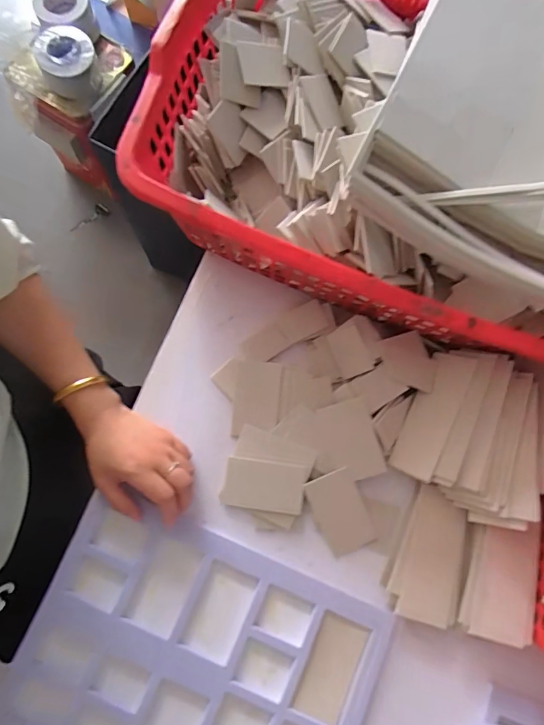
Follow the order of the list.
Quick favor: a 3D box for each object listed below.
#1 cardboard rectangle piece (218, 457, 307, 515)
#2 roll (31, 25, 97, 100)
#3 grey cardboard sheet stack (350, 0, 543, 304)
[{"bbox_3d":[-0.010,0.139,0.486,0.090,0.004,0.052,7,85,5],"label":"cardboard rectangle piece"},{"bbox_3d":[-0.488,-0.718,1.035,0.128,0.088,0.128,0,78,-1],"label":"roll"},{"bbox_3d":[0.239,-0.200,0.380,0.279,0.053,0.281,24,78,4],"label":"grey cardboard sheet stack"}]

